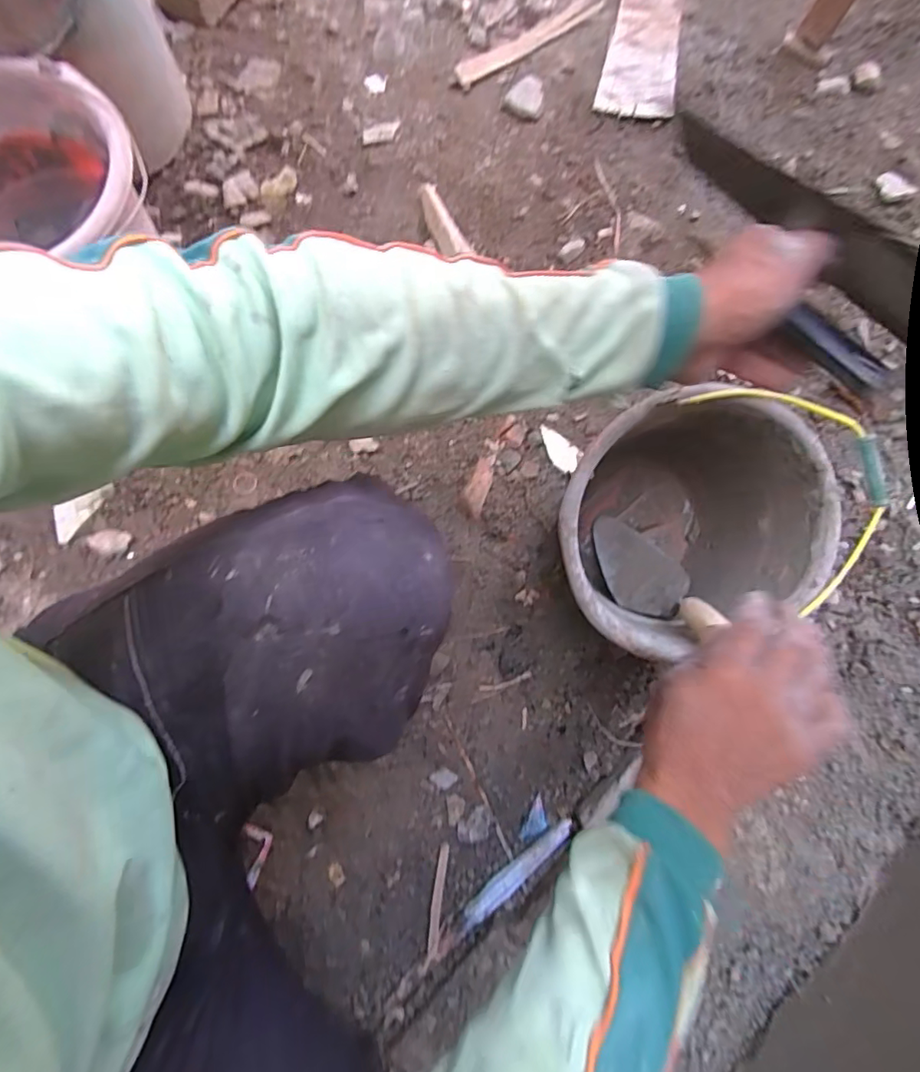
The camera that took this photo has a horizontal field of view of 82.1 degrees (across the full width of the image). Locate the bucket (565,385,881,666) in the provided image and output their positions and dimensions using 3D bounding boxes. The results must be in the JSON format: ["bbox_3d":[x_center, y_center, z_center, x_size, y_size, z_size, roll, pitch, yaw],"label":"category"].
[{"bbox_3d":[0.247,-0.001,0.608,0.310,0.248,0.262,-32,80,-9],"label":"bucket"}]

